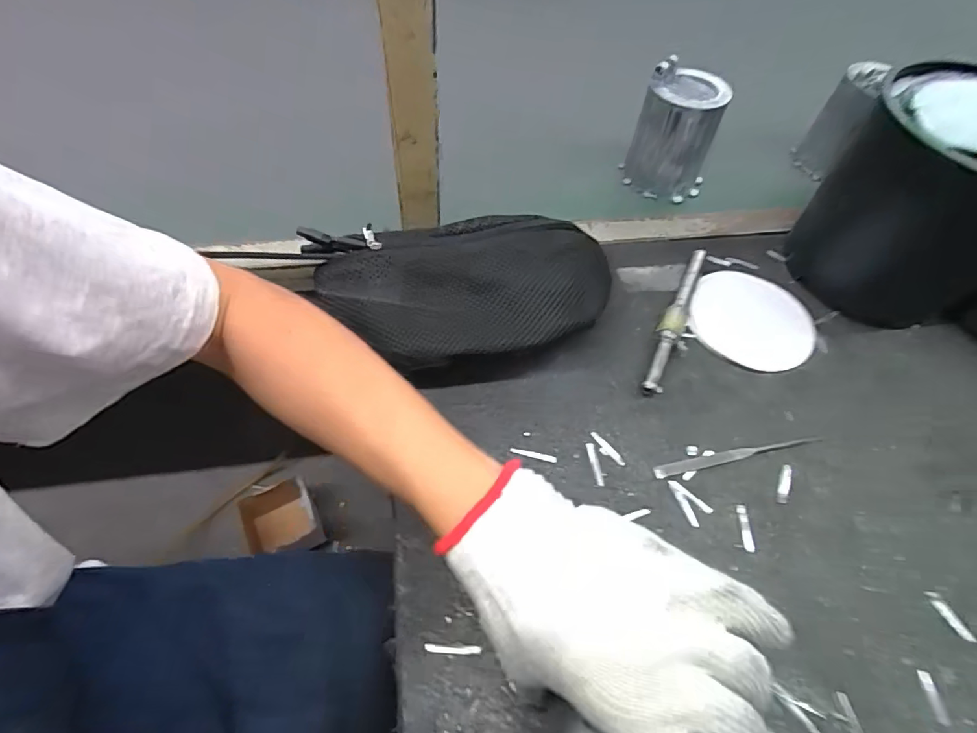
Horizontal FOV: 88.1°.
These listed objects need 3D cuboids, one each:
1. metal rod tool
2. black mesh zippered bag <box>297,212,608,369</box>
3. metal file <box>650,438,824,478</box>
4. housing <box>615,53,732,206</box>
[{"bbox_3d":[0.181,-0.050,0.489,0.021,0.021,0.185,23,58,11],"label":"metal rod tool"},{"bbox_3d":[-0.020,-0.060,0.444,0.261,0.073,0.131,-5,57,-7],"label":"black mesh zippered bag"},{"bbox_3d":[0.206,0.072,0.419,0.147,0.005,0.010,-11,58,-10],"label":"metal file"},{"bbox_3d":[0.218,-0.268,0.586,0.097,0.116,0.094,19,58,8],"label":"housing"}]

